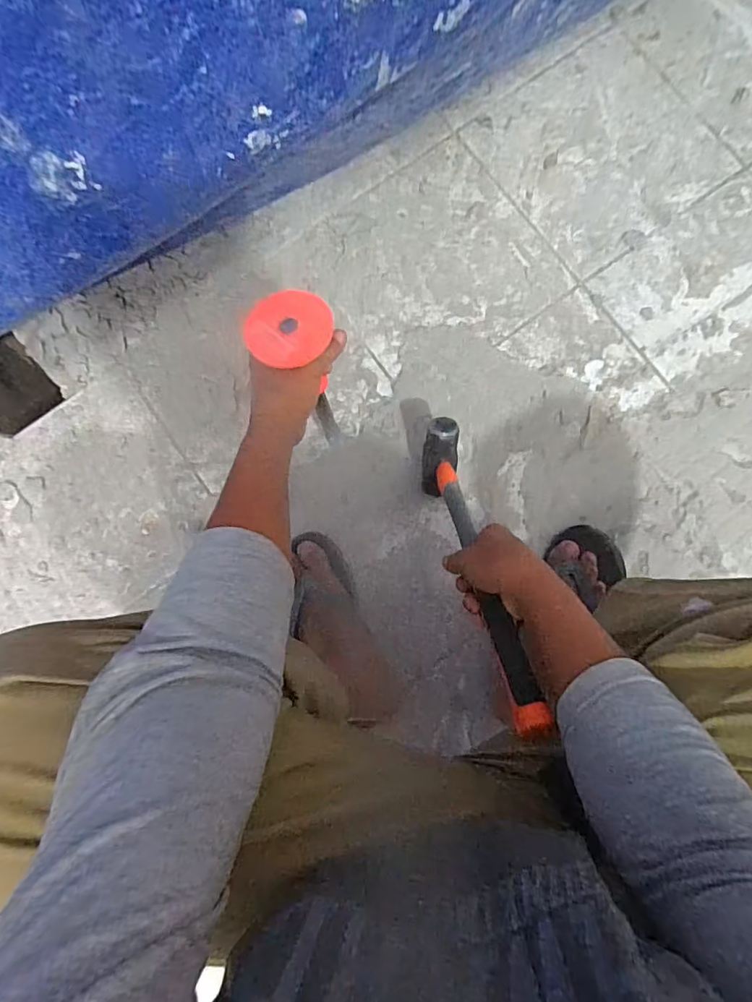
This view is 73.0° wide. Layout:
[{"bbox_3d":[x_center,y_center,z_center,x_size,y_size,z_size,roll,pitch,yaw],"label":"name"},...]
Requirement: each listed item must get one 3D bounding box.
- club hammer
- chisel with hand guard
[{"bbox_3d":[0.101,0.059,0.522,0.046,0.093,0.357,-12,47,1],"label":"club hammer"},{"bbox_3d":[-0.070,-0.132,0.572,0.075,0.270,0.074,-1,80,3],"label":"chisel with hand guard"}]

